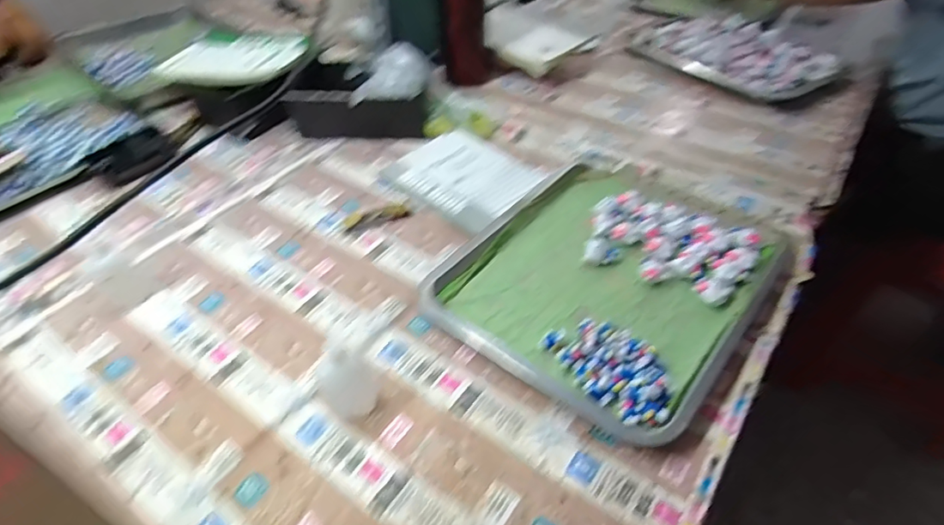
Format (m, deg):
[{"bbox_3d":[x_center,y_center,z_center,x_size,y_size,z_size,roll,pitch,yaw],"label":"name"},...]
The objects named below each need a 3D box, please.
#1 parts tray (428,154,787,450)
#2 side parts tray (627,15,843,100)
[{"bbox_3d":[0.133,0.003,0.536,0.268,0.024,0.307,29,52,28],"label":"parts tray"},{"bbox_3d":[0.383,-0.318,0.803,0.162,0.052,0.282,-24,48,-21],"label":"side parts tray"}]

